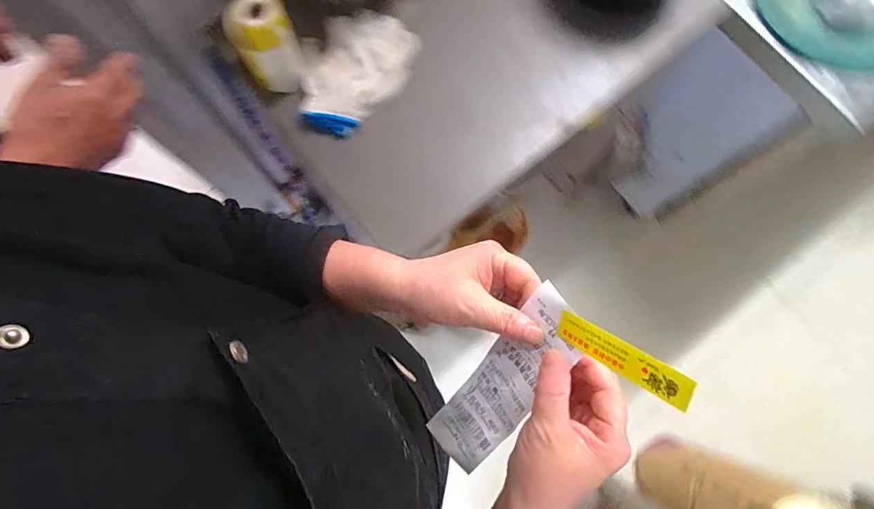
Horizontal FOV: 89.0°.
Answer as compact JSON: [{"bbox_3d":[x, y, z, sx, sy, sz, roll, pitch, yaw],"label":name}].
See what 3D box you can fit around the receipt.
[{"bbox_3d":[0.050,0.102,0.341,0.052,0.014,0.169,48,123,28],"label":"receipt"}]

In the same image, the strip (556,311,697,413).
[{"bbox_3d":[0.109,0.061,0.268,0.004,0.087,0.021,5,105,-38],"label":"strip"}]

